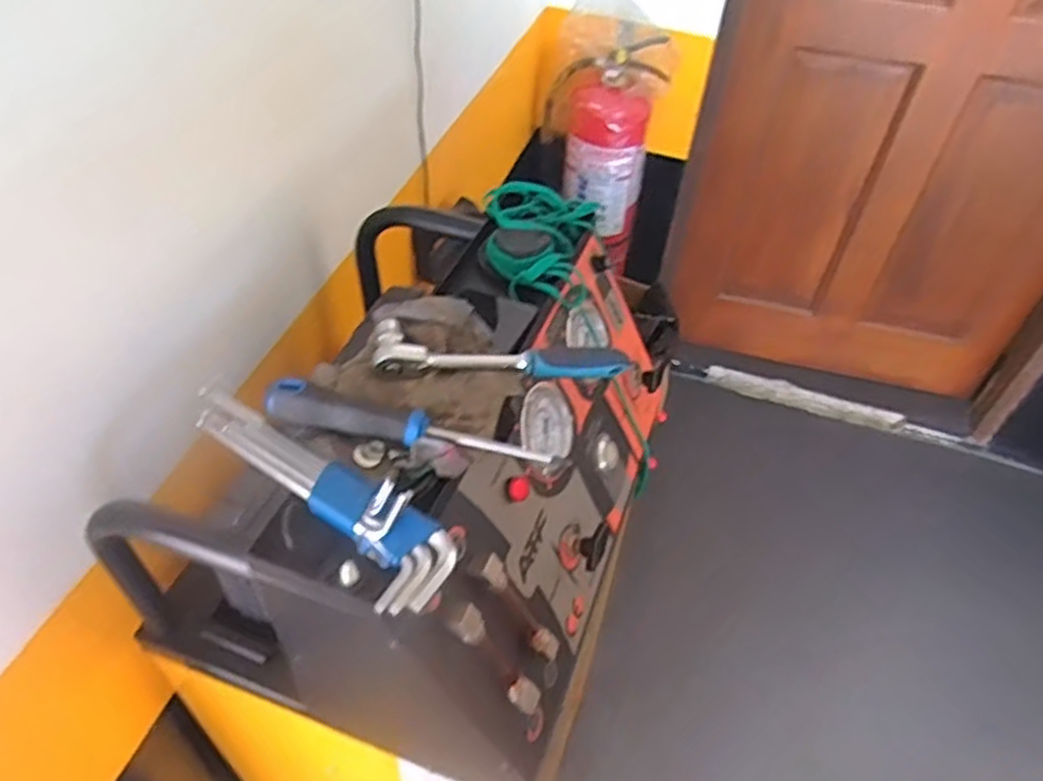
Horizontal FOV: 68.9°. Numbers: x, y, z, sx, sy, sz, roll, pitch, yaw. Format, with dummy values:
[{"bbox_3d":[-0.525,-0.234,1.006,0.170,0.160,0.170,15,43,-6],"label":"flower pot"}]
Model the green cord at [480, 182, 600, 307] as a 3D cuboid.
[{"bbox_3d":[0.020,-0.133,0.690,0.109,0.047,0.137,2,47,-2],"label":"green cord"}]

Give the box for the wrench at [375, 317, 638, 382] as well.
[{"bbox_3d":[-0.014,-0.022,0.566,0.188,0.032,0.042,4,47,0],"label":"wrench"}]

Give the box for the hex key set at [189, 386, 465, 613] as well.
[{"bbox_3d":[-0.130,0.051,0.479,0.219,0.026,0.055,36,55,26],"label":"hex key set"}]

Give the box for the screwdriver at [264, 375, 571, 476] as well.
[{"bbox_3d":[-0.069,0.022,0.508,0.199,0.034,0.028,8,47,4],"label":"screwdriver"}]

